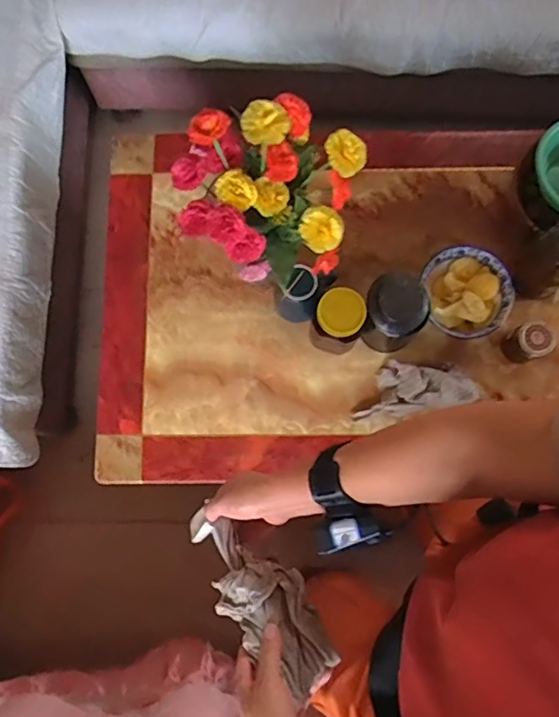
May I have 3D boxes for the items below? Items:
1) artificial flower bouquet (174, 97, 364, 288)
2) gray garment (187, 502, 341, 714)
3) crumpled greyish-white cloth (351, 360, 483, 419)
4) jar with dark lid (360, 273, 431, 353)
[{"bbox_3d":[-0.007,-0.198,0.653,0.188,0.173,0.194,-39,82,-7],"label":"artificial flower bouquet"},{"bbox_3d":[-0.016,0.263,0.597,0.080,0.054,0.190,-42,63,-7],"label":"gray garment"},{"bbox_3d":[0.234,0.058,0.940,0.205,0.044,0.098,2,79,0],"label":"crumpled greyish-white cloth"},{"bbox_3d":[0.182,-0.069,0.905,0.082,0.182,0.093,-40,82,-7],"label":"jar with dark lid"}]

